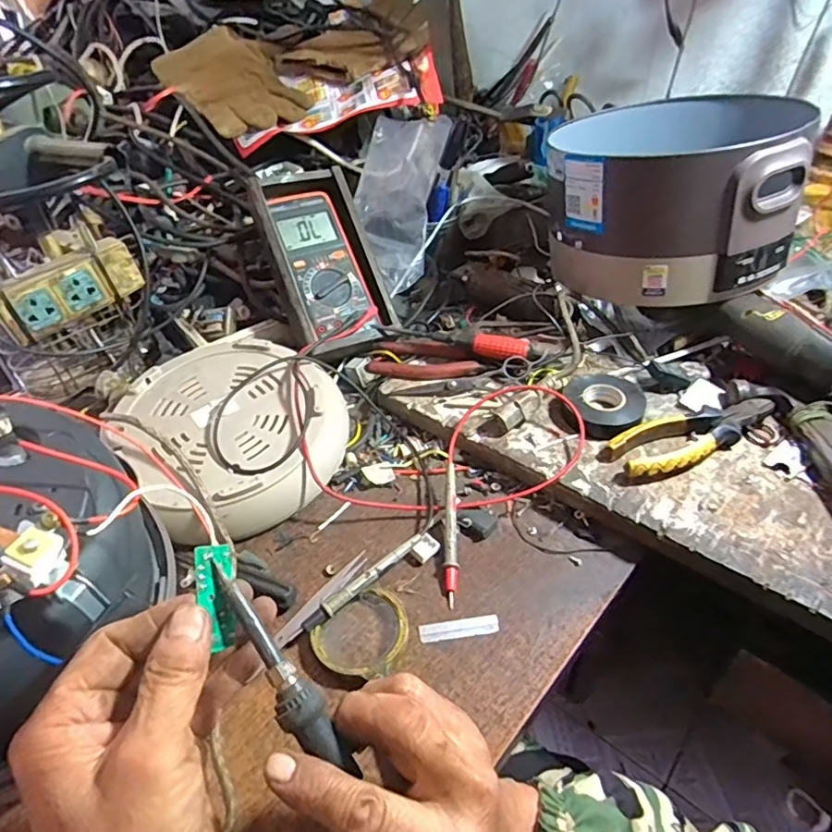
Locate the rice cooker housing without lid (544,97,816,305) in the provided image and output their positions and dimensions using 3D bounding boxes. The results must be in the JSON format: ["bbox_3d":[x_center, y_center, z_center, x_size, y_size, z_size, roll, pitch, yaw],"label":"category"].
[{"bbox_3d":[0.264,-0.230,0.570,0.225,0.159,0.235,22,49,26],"label":"rice cooker housing without lid"}]

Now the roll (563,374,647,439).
[{"bbox_3d":[0.177,-0.012,0.513,0.064,0.024,0.058,-12,43,-7],"label":"roll"}]

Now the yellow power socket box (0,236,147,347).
[{"bbox_3d":[-0.346,-0.127,0.560,0.031,0.055,0.132,28,52,31],"label":"yellow power socket box"}]

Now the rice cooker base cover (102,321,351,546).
[{"bbox_3d":[-0.166,0.008,0.521,0.210,0.052,0.201,31,54,33],"label":"rice cooker base cover"}]

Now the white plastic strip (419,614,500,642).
[{"bbox_3d":[0.031,0.152,0.404,0.057,0.004,0.014,-8,43,-3],"label":"white plastic strip"}]

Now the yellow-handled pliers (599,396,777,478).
[{"bbox_3d":[0.239,0.014,0.484,0.161,0.020,0.053,-21,45,-16],"label":"yellow-handled pliers"}]

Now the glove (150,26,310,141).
[{"bbox_3d":[-0.247,-0.459,0.766,0.143,0.023,0.236,-37,68,-16],"label":"glove"}]

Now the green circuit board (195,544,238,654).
[{"bbox_3d":[-0.095,0.086,0.270,0.019,0.007,0.047,5,73,-40],"label":"green circuit board"}]

